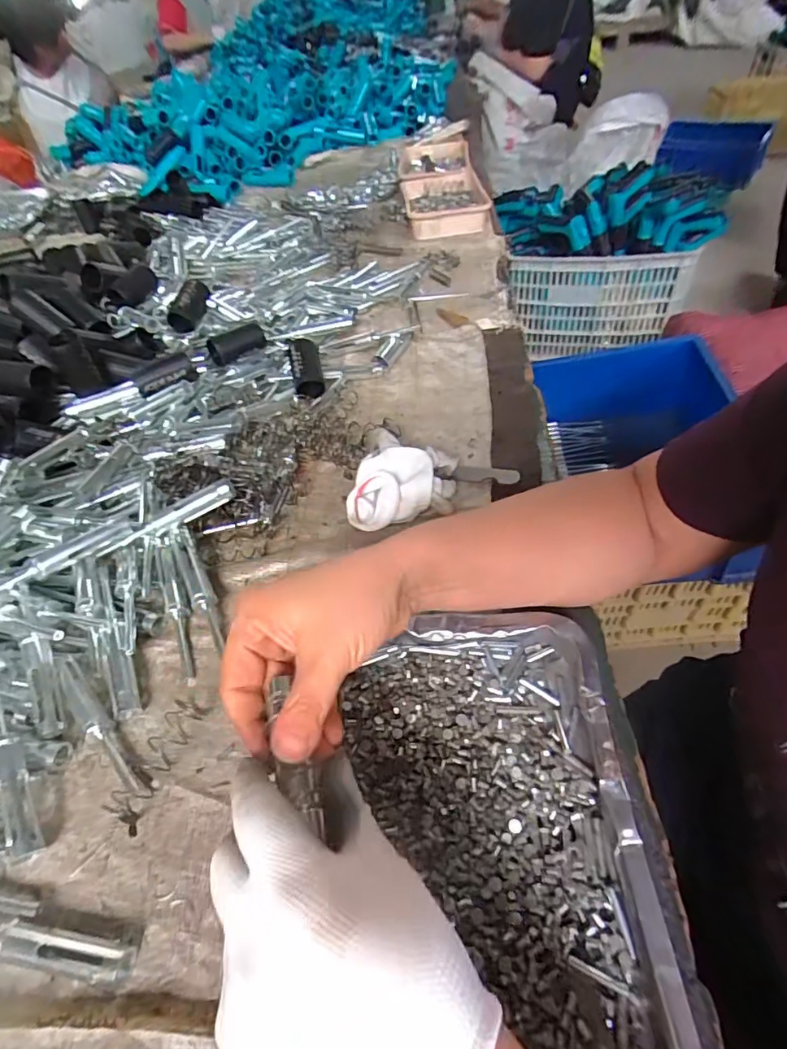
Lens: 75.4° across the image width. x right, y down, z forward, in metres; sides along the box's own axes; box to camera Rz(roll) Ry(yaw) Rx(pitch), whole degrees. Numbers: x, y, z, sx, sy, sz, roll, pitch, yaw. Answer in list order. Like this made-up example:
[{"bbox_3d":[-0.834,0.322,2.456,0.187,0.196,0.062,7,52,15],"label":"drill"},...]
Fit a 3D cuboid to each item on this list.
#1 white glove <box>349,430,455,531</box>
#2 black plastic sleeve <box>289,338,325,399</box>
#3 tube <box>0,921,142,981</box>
[{"bbox_3d":[0.009,-0.037,0.456,0.090,0.042,0.095,8,50,12],"label":"white glove"},{"bbox_3d":[-0.096,-0.174,0.564,0.032,0.027,0.073,-9,70,-3],"label":"black plastic sleeve"},{"bbox_3d":[-0.177,0.230,0.275,0.078,0.013,0.020,0,49,5],"label":"tube"}]

